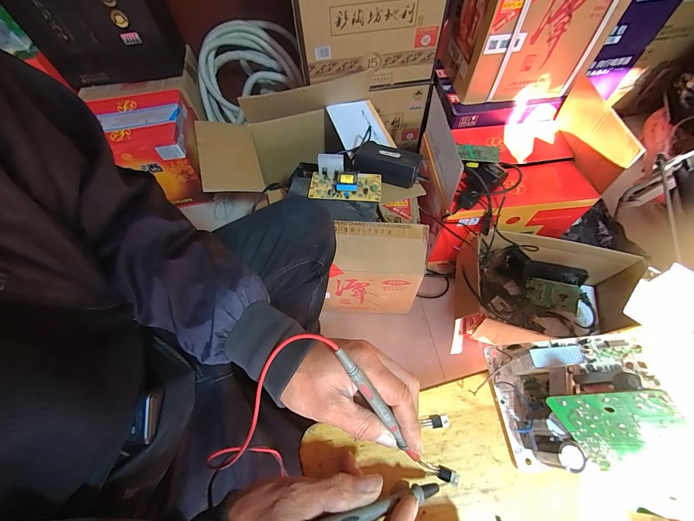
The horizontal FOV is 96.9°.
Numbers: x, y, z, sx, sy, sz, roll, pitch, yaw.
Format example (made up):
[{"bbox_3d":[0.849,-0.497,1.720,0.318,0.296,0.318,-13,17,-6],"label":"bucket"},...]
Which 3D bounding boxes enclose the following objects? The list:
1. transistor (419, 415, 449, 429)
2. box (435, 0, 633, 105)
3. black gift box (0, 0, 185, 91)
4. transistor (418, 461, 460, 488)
[{"bbox_3d":[0.085,0.155,0.295,0.027,0.004,0.010,-5,62,0],"label":"transistor"},{"bbox_3d":[0.452,-0.600,0.773,0.327,0.291,0.221,-8,62,-2],"label":"box"},{"bbox_3d":[-0.723,-0.723,0.882,0.366,0.335,0.174,-12,62,-4],"label":"black gift box"},{"bbox_3d":[0.082,0.190,0.276,0.035,0.005,0.011,16,64,10],"label":"transistor"}]

